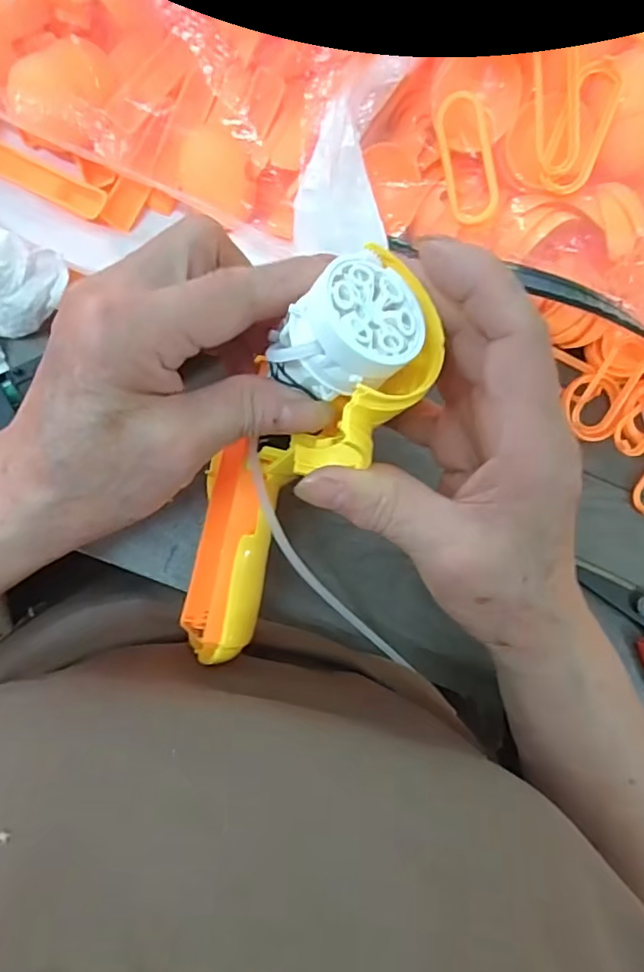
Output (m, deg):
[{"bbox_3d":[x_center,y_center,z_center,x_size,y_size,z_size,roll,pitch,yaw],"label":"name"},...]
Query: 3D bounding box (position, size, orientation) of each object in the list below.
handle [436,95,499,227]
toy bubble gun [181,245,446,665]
[{"bbox_3d":[0.061,-0.137,0.237,0.020,0.004,0.053,-10,94,23],"label":"handle"},{"bbox_3d":[-0.012,-0.003,0.192,0.047,0.045,0.143,26,124,-7],"label":"toy bubble gun"}]

